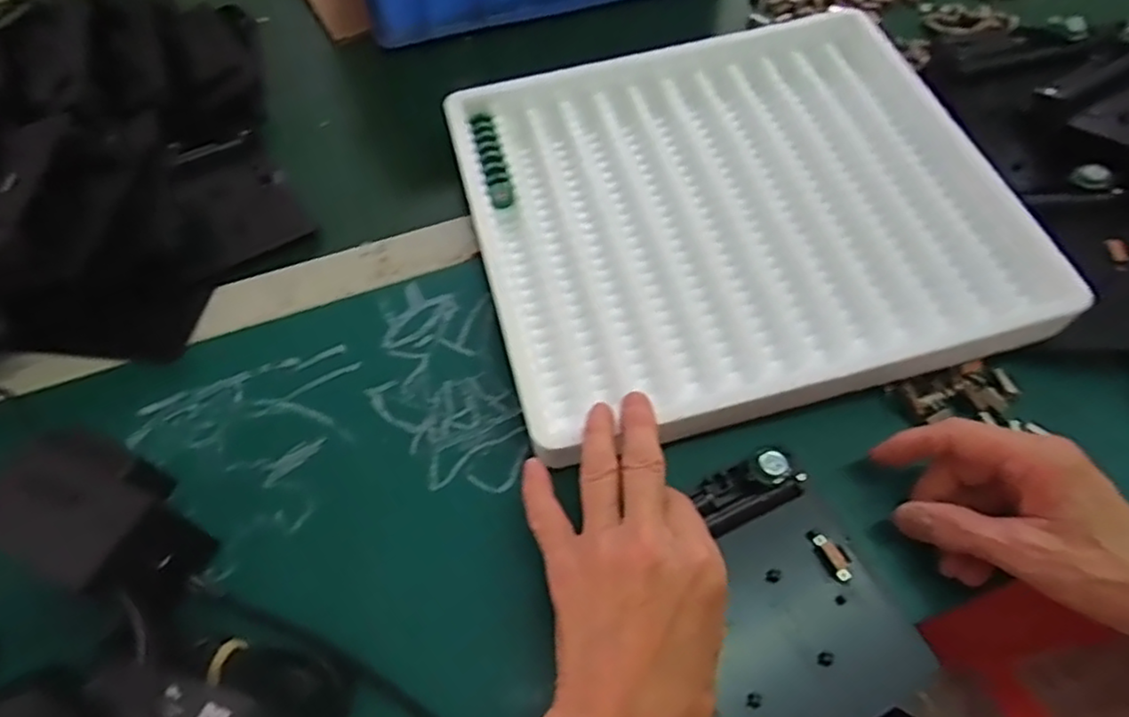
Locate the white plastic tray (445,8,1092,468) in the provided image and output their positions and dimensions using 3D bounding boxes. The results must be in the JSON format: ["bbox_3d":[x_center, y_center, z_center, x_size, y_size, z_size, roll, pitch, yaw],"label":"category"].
[{"bbox_3d":[0.103,-0.103,0.445,0.315,0.047,0.293,-14,57,-8],"label":"white plastic tray"}]

